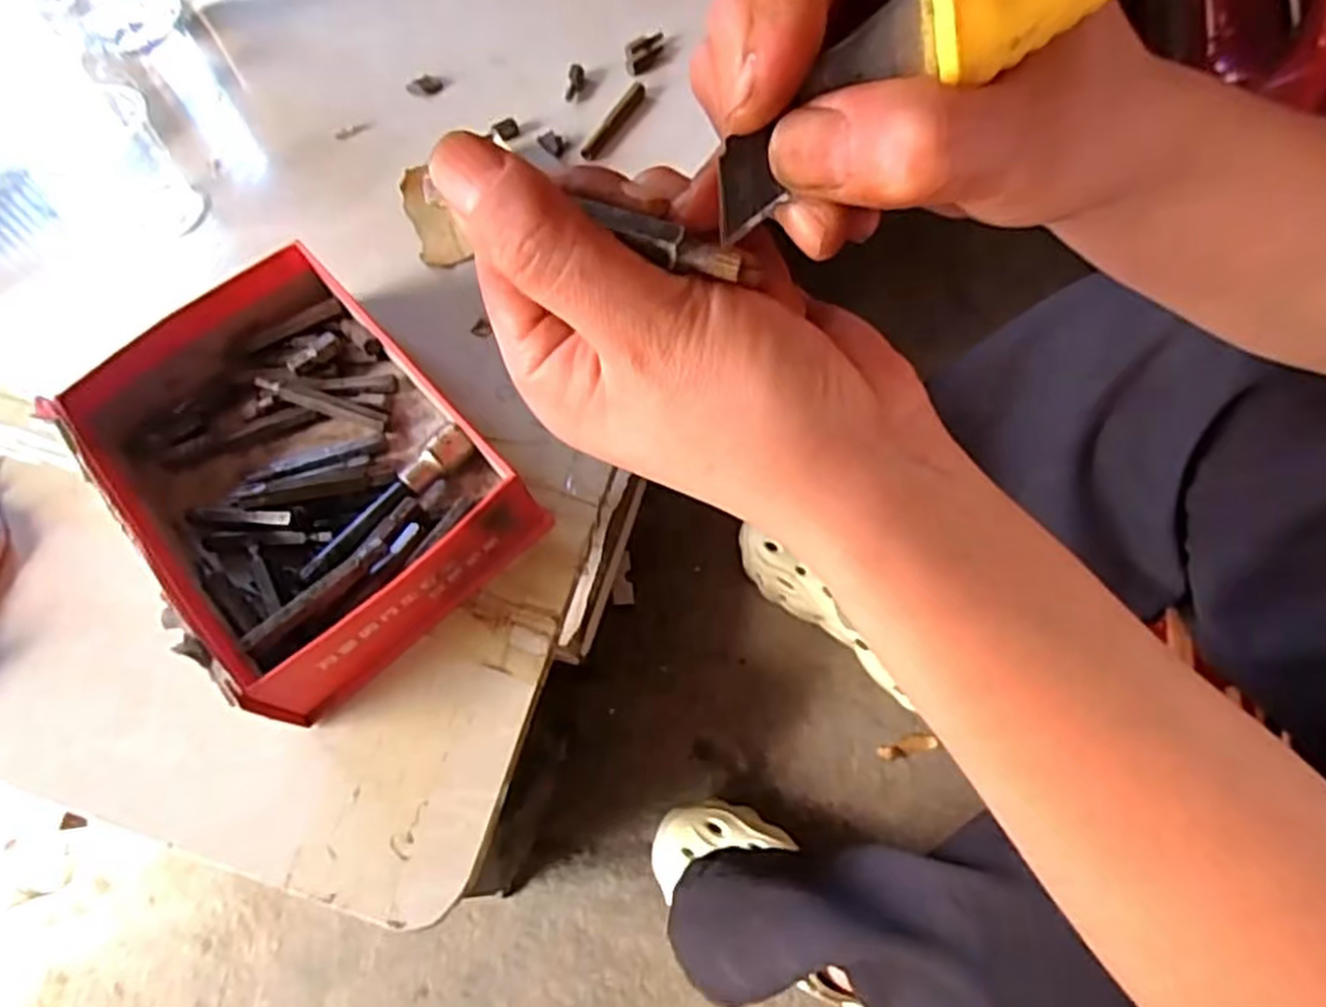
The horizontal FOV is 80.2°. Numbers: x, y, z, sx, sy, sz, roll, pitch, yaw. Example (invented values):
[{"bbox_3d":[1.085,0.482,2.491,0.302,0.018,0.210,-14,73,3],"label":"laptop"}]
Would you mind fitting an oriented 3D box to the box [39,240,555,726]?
[{"bbox_3d":[-0.182,-0.022,0.398,0.150,0.053,0.213,-41,68,-13],"label":"box"}]

